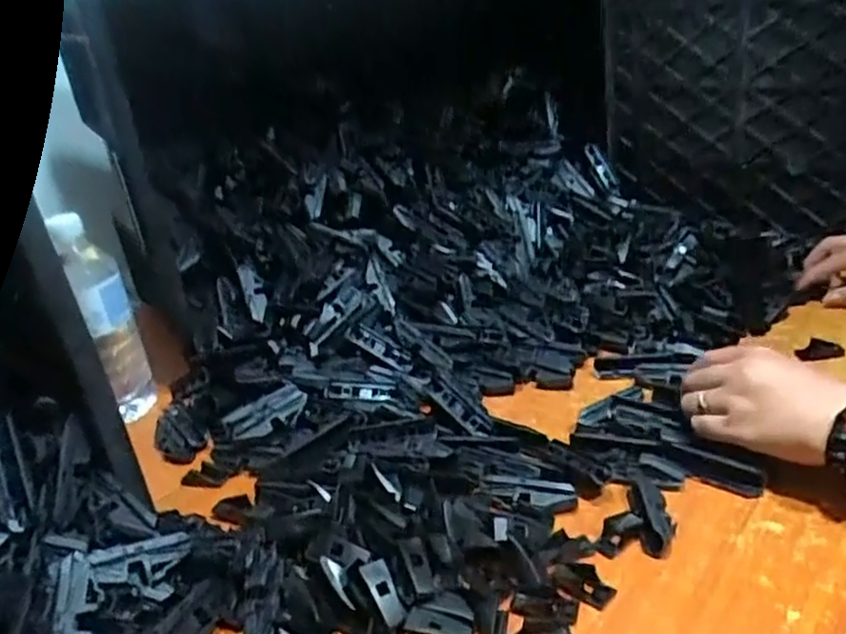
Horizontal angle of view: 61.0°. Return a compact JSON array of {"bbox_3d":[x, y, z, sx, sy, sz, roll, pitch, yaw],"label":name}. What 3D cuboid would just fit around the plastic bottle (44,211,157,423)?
[{"bbox_3d":[-0.312,0.006,0.715,0.055,0.215,0.052,-19,27,-22],"label":"plastic bottle"}]

